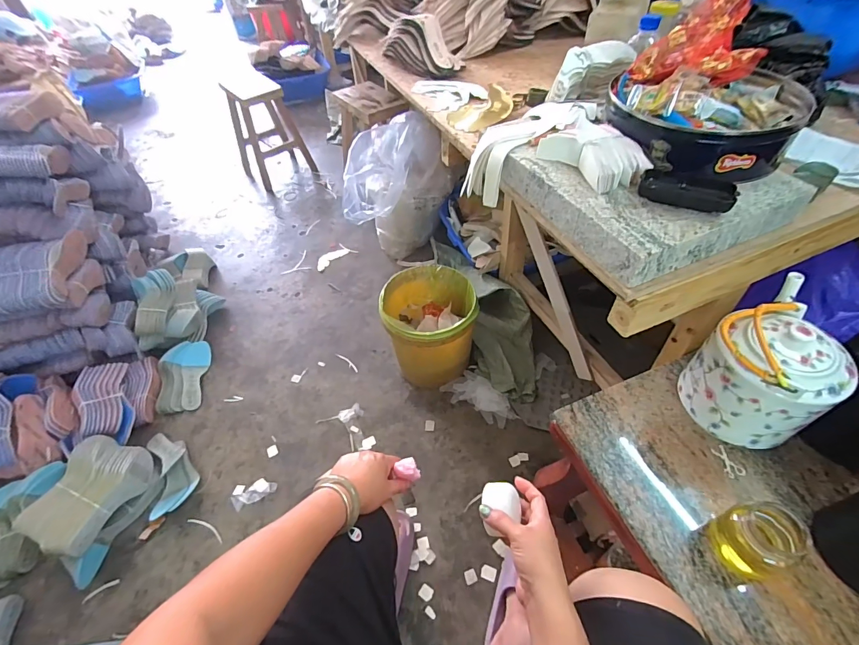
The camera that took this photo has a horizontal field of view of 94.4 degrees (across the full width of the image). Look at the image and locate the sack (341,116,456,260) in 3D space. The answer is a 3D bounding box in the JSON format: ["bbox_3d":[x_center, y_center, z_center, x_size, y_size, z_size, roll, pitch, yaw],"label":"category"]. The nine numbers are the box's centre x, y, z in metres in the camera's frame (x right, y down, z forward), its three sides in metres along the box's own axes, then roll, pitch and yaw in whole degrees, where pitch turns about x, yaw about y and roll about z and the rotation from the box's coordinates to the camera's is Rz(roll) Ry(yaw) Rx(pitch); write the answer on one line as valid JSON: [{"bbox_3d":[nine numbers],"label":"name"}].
[{"bbox_3d":[-0.157,-0.542,1.567,0.405,0.504,0.350,-18,50,-11],"label":"sack"}]

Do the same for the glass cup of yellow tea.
[{"bbox_3d":[0.393,0.258,0.480,0.064,0.090,0.069,-2,49,3],"label":"glass cup of yellow tea"}]

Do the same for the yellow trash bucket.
[{"bbox_3d":[0.006,0.025,1.206,0.255,0.283,0.255,-2,49,3],"label":"yellow trash bucket"}]

